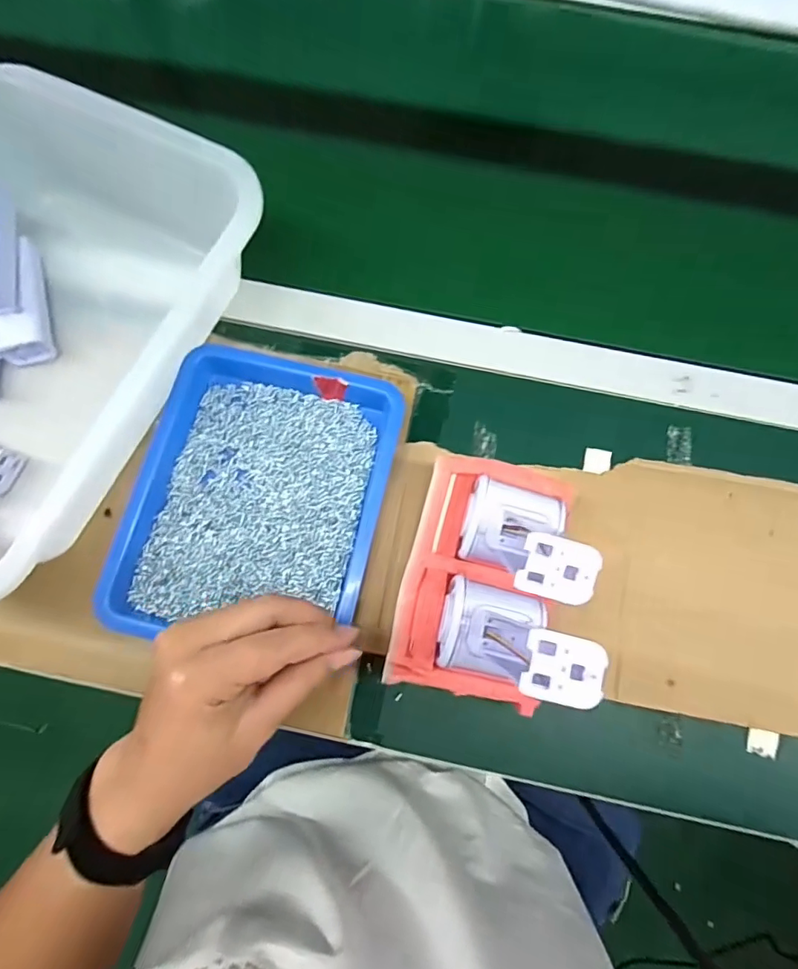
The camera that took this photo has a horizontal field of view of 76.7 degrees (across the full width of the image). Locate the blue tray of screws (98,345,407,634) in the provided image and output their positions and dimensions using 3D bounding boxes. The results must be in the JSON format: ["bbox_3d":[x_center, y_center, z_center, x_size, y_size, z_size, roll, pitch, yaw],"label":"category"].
[{"bbox_3d":[-0.100,0.006,0.374,0.172,0.029,0.212,12,75,2],"label":"blue tray of screws"}]

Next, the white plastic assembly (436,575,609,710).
[{"bbox_3d":[0.057,0.079,0.257,0.058,0.116,0.054,0,75,-1],"label":"white plastic assembly"}]

